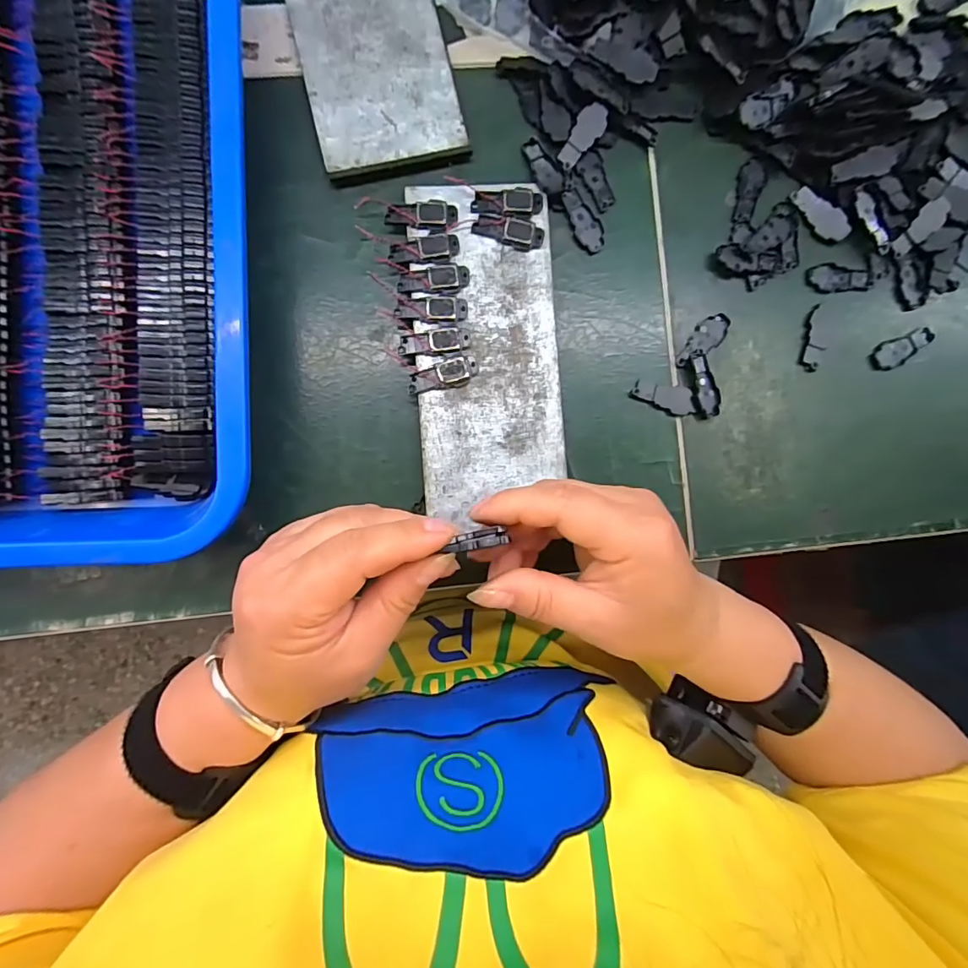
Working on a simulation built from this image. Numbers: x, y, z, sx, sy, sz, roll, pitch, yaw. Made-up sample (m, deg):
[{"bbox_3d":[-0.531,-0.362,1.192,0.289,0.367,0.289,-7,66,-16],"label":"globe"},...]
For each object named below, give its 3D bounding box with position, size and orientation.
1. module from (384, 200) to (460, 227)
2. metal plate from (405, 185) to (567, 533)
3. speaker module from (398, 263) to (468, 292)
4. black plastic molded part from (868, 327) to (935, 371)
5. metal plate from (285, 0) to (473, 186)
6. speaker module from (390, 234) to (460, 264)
[{"bbox_3d":[-0.034,-0.150,0.270,0.037,0.004,0.015,2,90,-3],"label":"module"},{"bbox_3d":[0.003,-0.073,0.273,0.077,0.009,0.181,-3,87,-3],"label":"metal plate"},{"bbox_3d":[-0.027,-0.112,0.268,0.039,0.004,0.015,-8,91,-3],"label":"speaker module"},{"bbox_3d":[0.253,-0.081,0.293,0.042,0.004,0.016,-21,91,-3],"label":"black plastic molded part"},{"bbox_3d":[-0.069,-0.272,0.274,0.079,0.008,0.197,-13,88,-4],"label":"metal plate"},{"bbox_3d":[-0.032,-0.129,0.268,0.037,0.004,0.015,-5,90,-3],"label":"speaker module"}]

